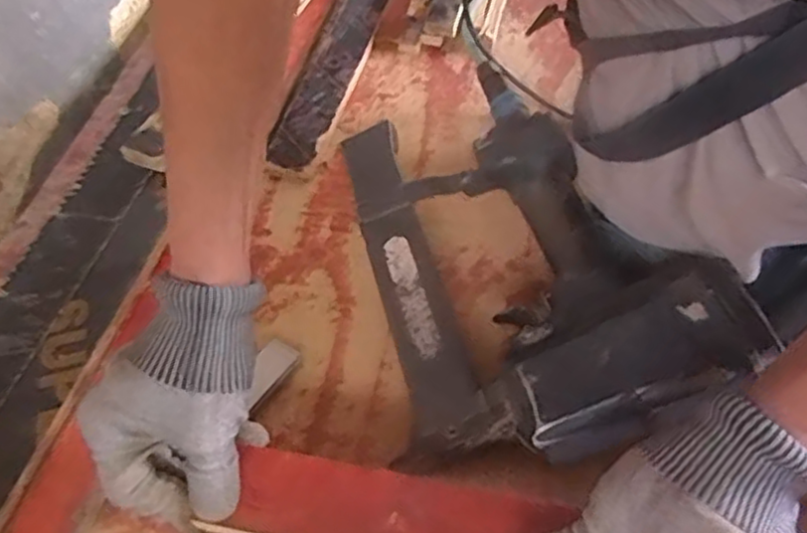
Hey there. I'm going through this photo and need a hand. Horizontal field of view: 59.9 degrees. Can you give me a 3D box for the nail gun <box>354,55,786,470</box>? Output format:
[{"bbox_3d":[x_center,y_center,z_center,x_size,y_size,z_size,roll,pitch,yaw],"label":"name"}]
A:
[{"bbox_3d":[0.086,-0.018,0.505,0.247,0.069,0.330,-29,48,10],"label":"nail gun"}]

